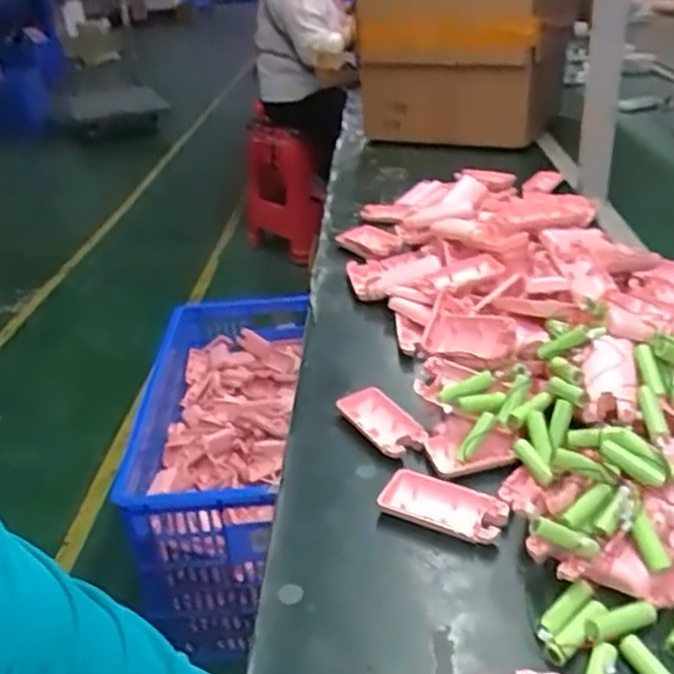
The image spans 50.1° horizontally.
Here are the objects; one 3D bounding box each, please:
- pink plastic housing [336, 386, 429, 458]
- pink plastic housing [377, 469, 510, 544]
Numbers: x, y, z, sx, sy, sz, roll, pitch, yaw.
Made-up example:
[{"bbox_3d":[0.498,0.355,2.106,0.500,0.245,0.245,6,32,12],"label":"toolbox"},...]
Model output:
[{"bbox_3d":[0.038,0.077,0.662,0.046,0.015,0.101,-18,32,-18],"label":"pink plastic housing"},{"bbox_3d":[0.083,0.133,0.565,0.095,0.014,0.048,12,35,29],"label":"pink plastic housing"}]

